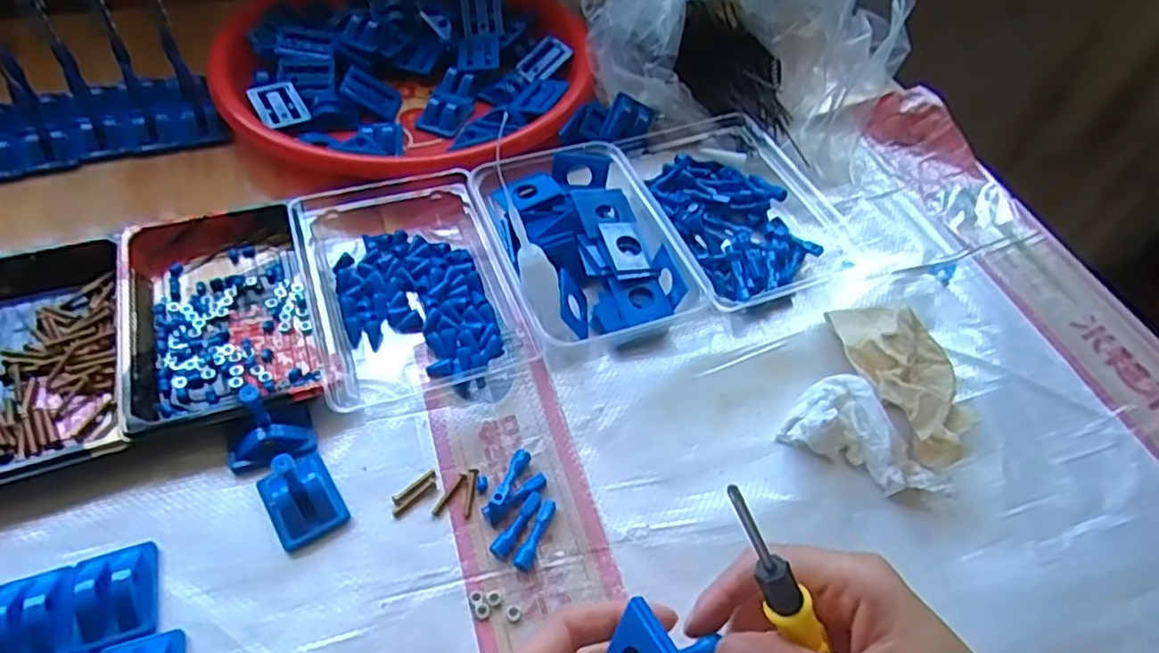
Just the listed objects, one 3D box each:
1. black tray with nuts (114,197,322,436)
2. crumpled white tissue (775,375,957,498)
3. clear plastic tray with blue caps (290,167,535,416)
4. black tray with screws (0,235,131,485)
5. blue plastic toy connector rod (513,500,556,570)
[{"bbox_3d":[-0.217,-0.013,0.417,0.099,0.028,0.163,-16,55,-16],"label":"black tray with nuts"},{"bbox_3d":[0.163,0.059,0.385,0.085,0.026,0.051,28,55,17],"label":"crumpled white tissue"},{"bbox_3d":[-0.111,-0.036,0.439,0.122,0.031,0.166,-15,54,-16],"label":"clear plastic tray with blue caps"},{"bbox_3d":[-0.312,0.017,0.389,0.107,0.024,0.164,-15,54,-15],"label":"black tray with screws"},{"bbox_3d":[-0.022,0.105,0.352,0.009,0.008,0.040,19,53,10],"label":"blue plastic toy connector rod"}]

